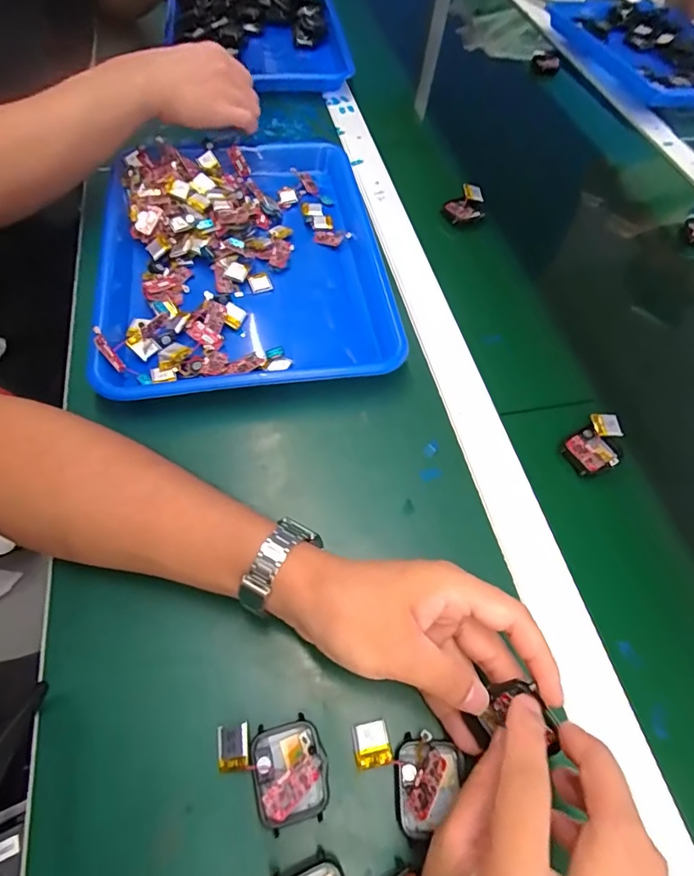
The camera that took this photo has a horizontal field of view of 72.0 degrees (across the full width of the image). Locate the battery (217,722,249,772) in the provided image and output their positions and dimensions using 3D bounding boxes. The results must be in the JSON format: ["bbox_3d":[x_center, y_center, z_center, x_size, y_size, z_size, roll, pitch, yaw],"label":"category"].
[{"bbox_3d":[-0.063,0.169,0.261,0.019,0.004,0.021,-20,59,17],"label":"battery"}]

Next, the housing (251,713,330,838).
[{"bbox_3d":[-0.030,0.180,0.257,0.037,0.011,0.046,-12,61,-10],"label":"housing"}]

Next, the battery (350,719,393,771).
[{"bbox_3d":[0.014,0.170,0.265,0.020,0.006,0.021,-9,61,-8],"label":"battery"}]

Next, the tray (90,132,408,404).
[{"bbox_3d":[-0.099,-0.180,0.457,0.266,0.041,0.334,-8,61,-8],"label":"tray"}]

